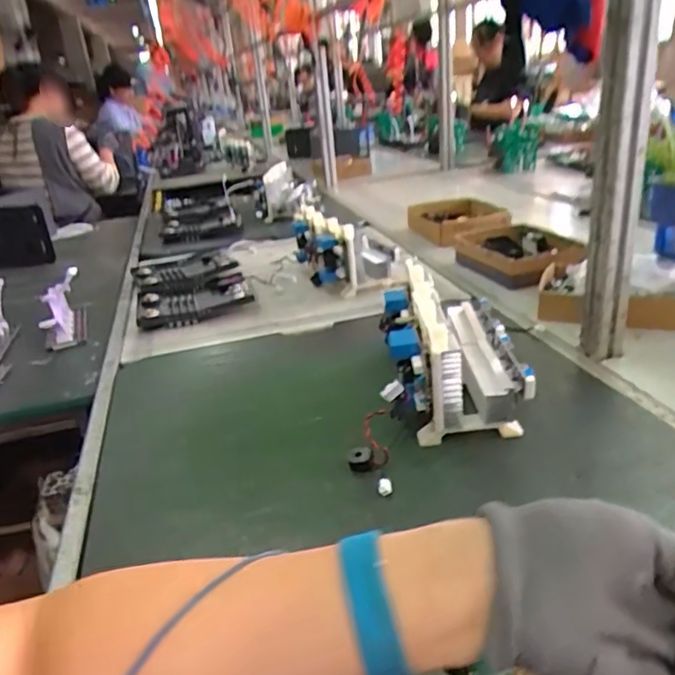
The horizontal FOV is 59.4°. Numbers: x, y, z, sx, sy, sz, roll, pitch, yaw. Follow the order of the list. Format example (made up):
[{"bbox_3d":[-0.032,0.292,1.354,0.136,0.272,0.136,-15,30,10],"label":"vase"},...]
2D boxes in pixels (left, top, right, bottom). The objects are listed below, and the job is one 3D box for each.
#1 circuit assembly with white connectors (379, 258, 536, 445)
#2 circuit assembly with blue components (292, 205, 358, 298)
[{"bbox_3d":[0.130,0.008,0.716,0.149,0.129,0.251,-4,25,4],"label":"circuit assembly with white connectors"},{"bbox_3d":[-0.028,-0.162,1.150,0.067,0.146,0.214,-13,26,-16],"label":"circuit assembly with blue components"}]

